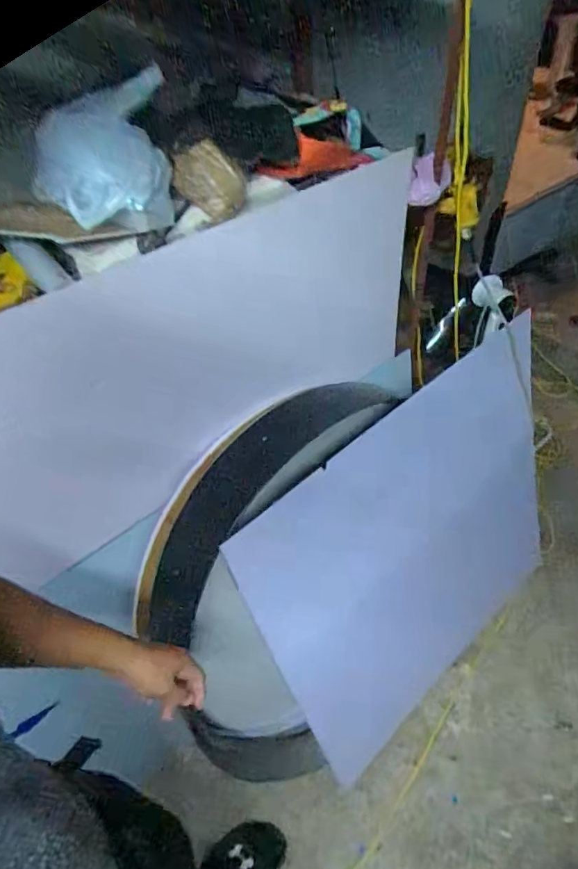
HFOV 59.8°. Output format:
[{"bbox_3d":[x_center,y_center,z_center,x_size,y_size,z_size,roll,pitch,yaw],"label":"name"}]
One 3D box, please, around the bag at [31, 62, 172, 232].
[{"bbox_3d":[-0.282,-0.425,0.777,0.212,0.157,0.199,-17,48,-11],"label":"bag"}]

